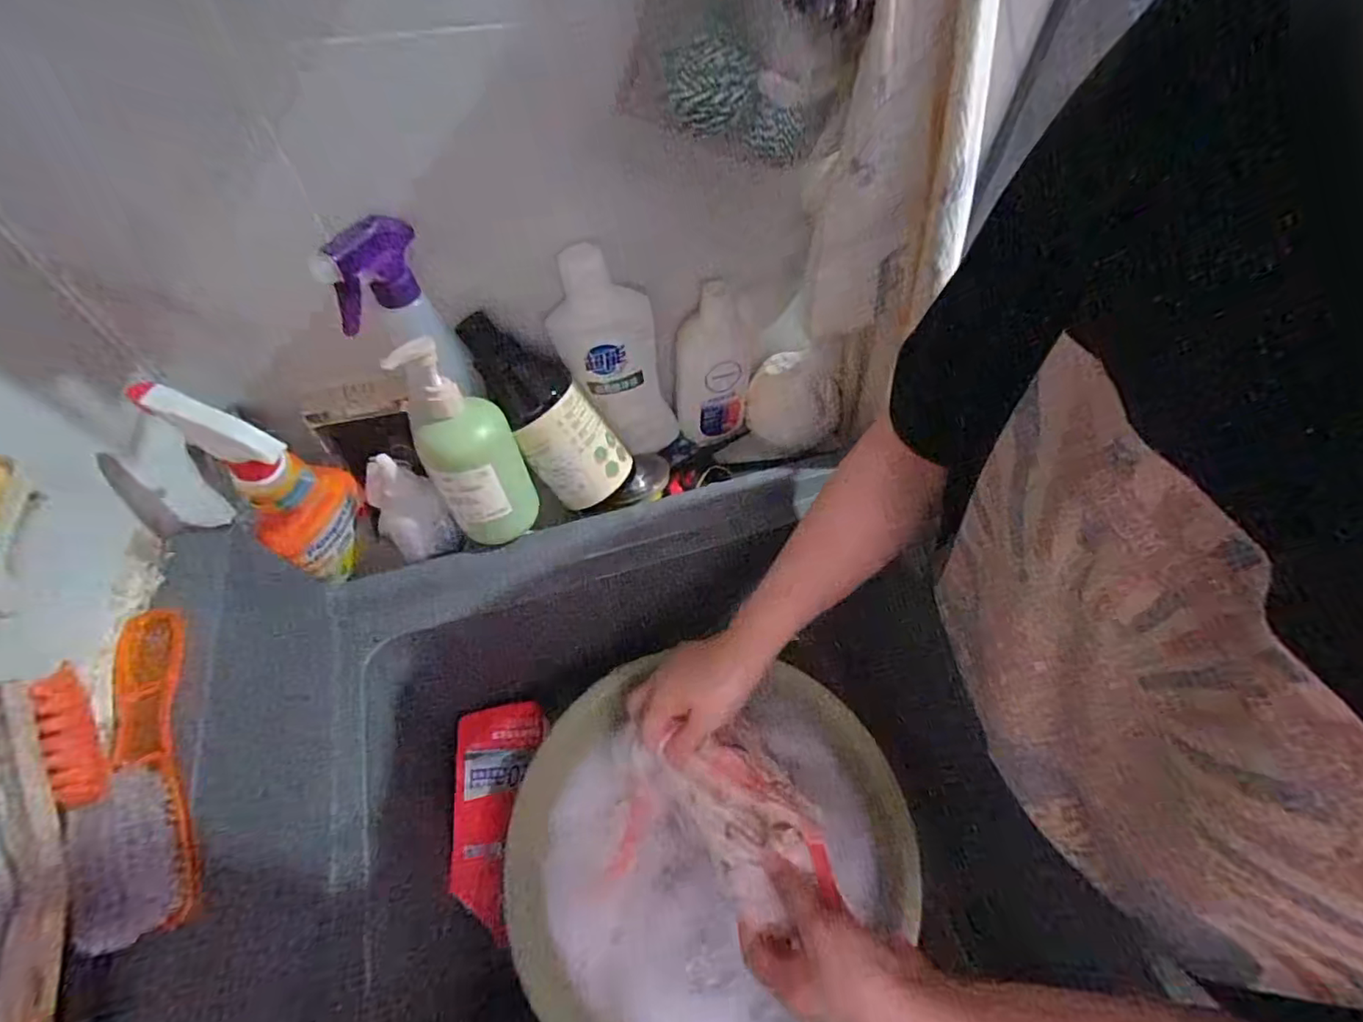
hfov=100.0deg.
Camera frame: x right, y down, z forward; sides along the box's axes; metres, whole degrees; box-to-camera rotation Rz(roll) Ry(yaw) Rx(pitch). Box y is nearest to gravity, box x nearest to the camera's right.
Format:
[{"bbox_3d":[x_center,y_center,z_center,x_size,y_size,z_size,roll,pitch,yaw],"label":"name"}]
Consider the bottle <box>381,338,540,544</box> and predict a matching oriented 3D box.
[{"bbox_3d":[-0.177,-0.048,0.488,0.075,0.194,0.067,-20,58,-14],"label":"bottle"}]

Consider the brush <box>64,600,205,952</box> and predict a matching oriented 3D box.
[{"bbox_3d":[-0.303,0.131,0.318,0.036,0.040,0.192,-25,59,-16],"label":"brush"}]

